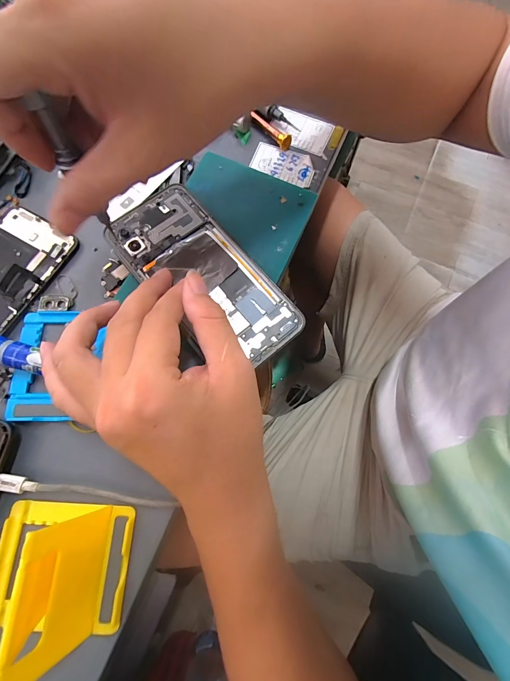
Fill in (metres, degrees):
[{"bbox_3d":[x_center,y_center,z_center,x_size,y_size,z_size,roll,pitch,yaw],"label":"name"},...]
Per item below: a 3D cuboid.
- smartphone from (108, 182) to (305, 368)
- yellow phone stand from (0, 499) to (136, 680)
[{"bbox_3d":[-0.036,-0.054,0.227,0.163,0.004,0.069,42,80,9],"label":"smartphone"},{"bbox_3d":[-0.122,0.136,0.165,0.084,0.053,0.071,4,75,-2],"label":"yellow phone stand"}]

